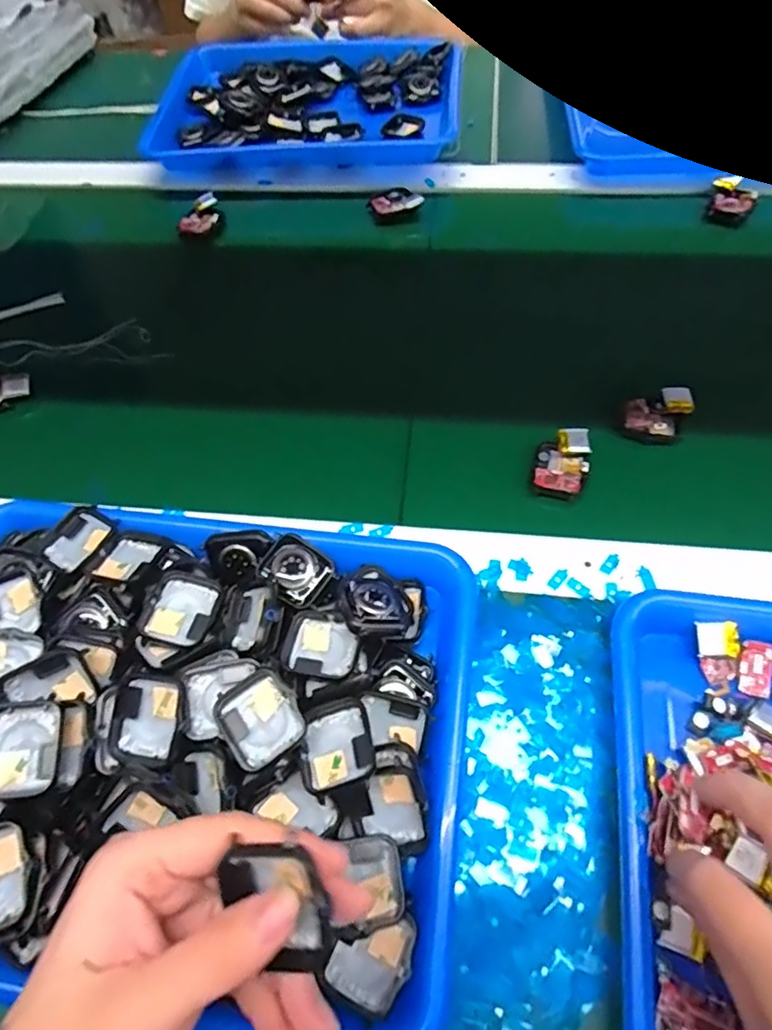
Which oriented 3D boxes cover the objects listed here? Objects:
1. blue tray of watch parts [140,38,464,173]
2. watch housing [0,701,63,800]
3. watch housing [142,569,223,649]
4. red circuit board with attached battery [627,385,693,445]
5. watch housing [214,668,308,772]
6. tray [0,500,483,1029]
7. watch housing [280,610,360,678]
[{"bbox_3d":[-0.082,-0.465,0.648,0.324,0.041,0.233,-1,61,4],"label":"blue tray of watch parts"},{"bbox_3d":[-0.177,0.113,0.281,0.035,0.018,0.043,-7,61,1],"label":"watch housing"},{"bbox_3d":[-0.115,0.055,0.332,0.036,0.017,0.042,12,62,11],"label":"watch housing"},{"bbox_3d":[0.200,-0.076,0.425,0.039,0.015,0.048,31,67,19],"label":"red circuit board with attached battery"},{"bbox_3d":[-0.063,0.106,0.297,0.037,0.017,0.043,-33,64,-14],"label":"watch housing"},{"bbox_3d":[-0.119,0.114,0.310,0.327,0.064,0.248,6,61,8],"label":"tray"},{"bbox_3d":[-0.036,0.074,0.327,0.042,0.012,0.034,9,62,9],"label":"watch housing"}]

